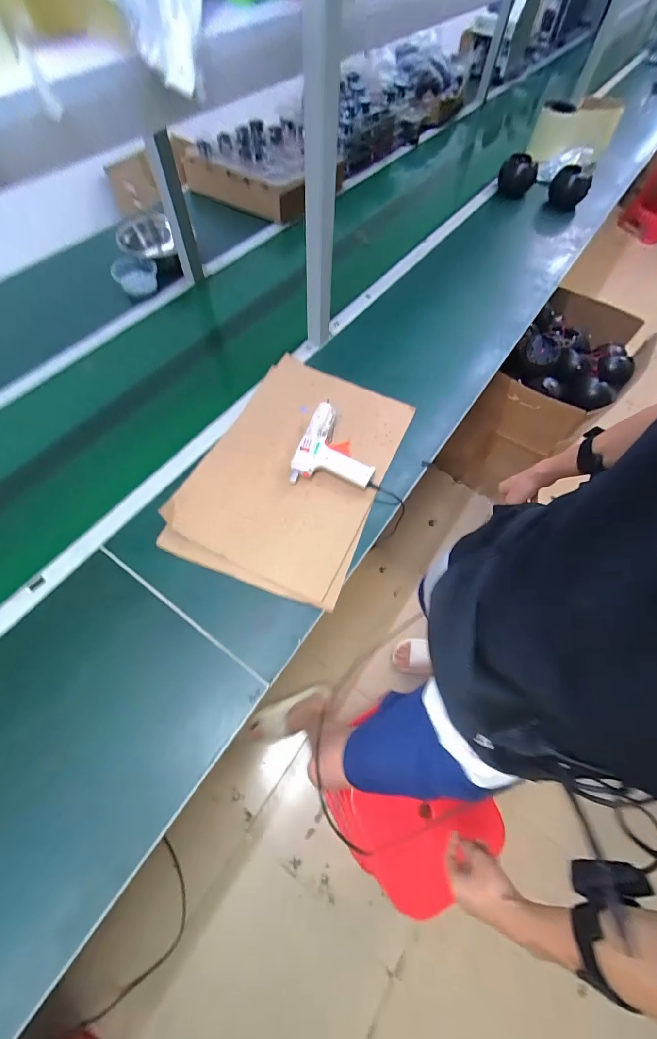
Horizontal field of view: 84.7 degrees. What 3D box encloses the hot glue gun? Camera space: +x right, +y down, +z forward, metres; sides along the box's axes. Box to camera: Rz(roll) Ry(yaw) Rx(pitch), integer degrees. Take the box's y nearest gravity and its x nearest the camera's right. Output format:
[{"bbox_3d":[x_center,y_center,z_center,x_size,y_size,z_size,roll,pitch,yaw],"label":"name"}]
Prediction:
[{"bbox_3d":[0.014,-0.156,0.753,0.161,0.047,0.189,6,63,0],"label":"hot glue gun"}]

